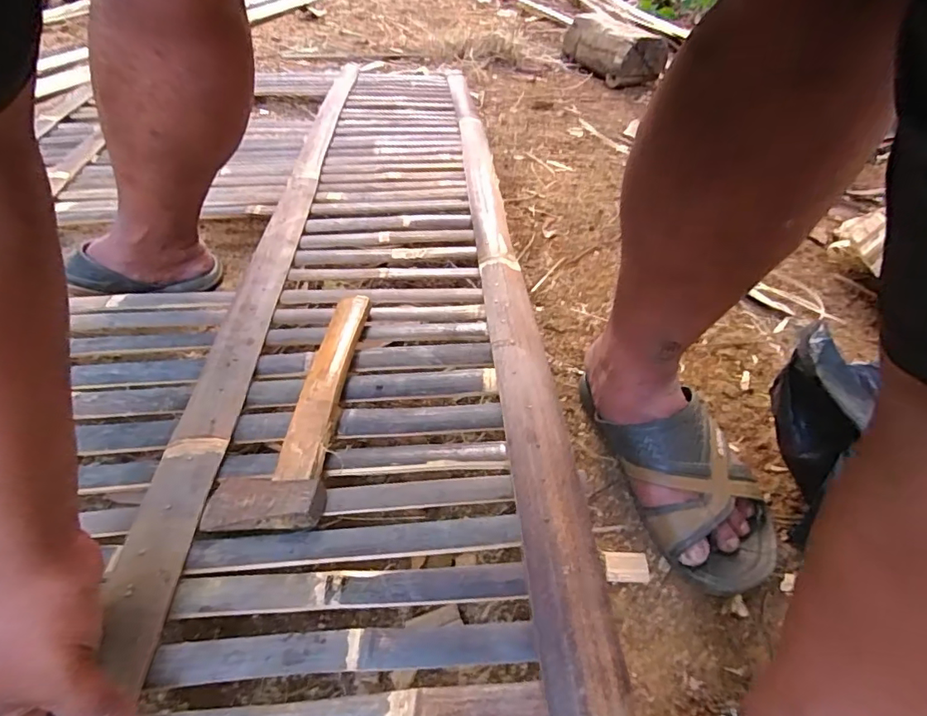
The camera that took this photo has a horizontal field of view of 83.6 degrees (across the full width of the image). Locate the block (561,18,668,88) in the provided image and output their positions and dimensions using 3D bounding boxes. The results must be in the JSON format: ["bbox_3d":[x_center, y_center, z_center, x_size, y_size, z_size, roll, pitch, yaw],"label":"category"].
[{"bbox_3d":[0.407,-0.837,1.418,0.156,0.119,0.289,-16,49,-20],"label":"block"}]

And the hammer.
[{"bbox_3d":[-0.150,0.030,0.474,0.091,0.023,0.268,-2,43,2],"label":"hammer"}]

